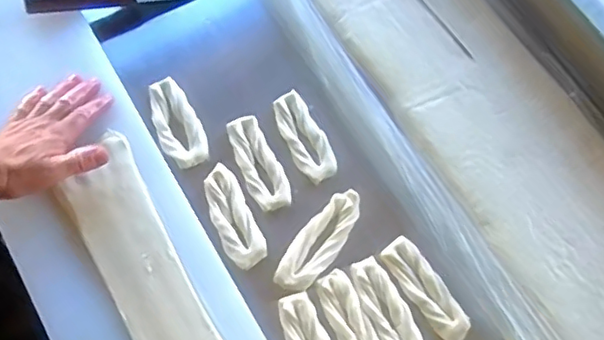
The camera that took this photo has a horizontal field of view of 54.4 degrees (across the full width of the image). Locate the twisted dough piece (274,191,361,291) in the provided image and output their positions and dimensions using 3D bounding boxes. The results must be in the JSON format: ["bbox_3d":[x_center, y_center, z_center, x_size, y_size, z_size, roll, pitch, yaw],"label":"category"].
[{"bbox_3d":[0.019,0.071,0.595,0.043,0.011,0.120,37,74,10],"label":"twisted dough piece"}]

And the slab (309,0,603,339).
[{"bbox_3d":[0.191,-0.075,0.633,0.178,0.018,0.680,-29,75,-11],"label":"slab"}]

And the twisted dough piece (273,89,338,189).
[{"bbox_3d":[0.002,-0.036,0.628,0.041,0.014,0.103,-22,73,-9],"label":"twisted dough piece"}]

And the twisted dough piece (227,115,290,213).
[{"bbox_3d":[-0.045,-0.006,0.618,0.039,0.015,0.103,-22,73,-9],"label":"twisted dough piece"}]

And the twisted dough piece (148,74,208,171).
[{"bbox_3d":[-0.135,-0.052,0.626,0.046,0.014,0.102,-27,74,-10],"label":"twisted dough piece"}]

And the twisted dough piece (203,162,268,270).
[{"bbox_3d":[-0.071,0.047,0.598,0.040,0.013,0.106,-25,74,-10],"label":"twisted dough piece"}]

